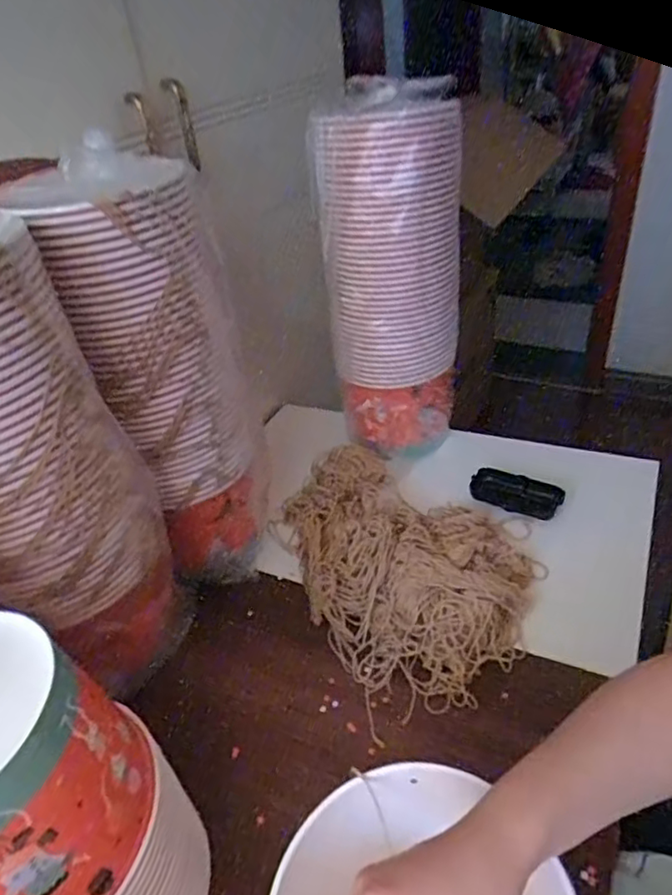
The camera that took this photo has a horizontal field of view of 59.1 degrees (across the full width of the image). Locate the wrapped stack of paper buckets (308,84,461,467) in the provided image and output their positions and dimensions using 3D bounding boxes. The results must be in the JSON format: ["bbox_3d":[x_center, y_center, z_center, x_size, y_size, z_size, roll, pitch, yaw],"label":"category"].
[{"bbox_3d":[0.079,-0.211,0.745,0.153,0.412,0.165,3,38,13],"label":"wrapped stack of paper buckets"}]

